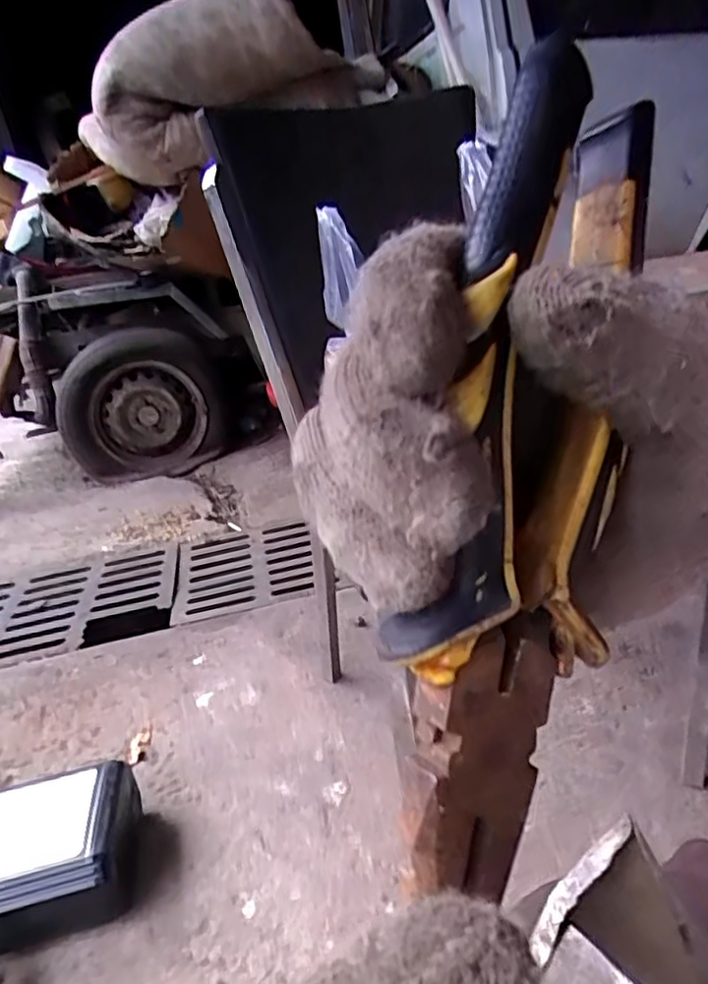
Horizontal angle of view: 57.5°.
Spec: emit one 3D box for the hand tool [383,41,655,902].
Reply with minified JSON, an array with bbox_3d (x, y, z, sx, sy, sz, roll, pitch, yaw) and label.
[{"bbox_3d":[0.036,-0.003,0.136,0.028,0.168,0.043,8,0,31],"label":"hand tool"}]

